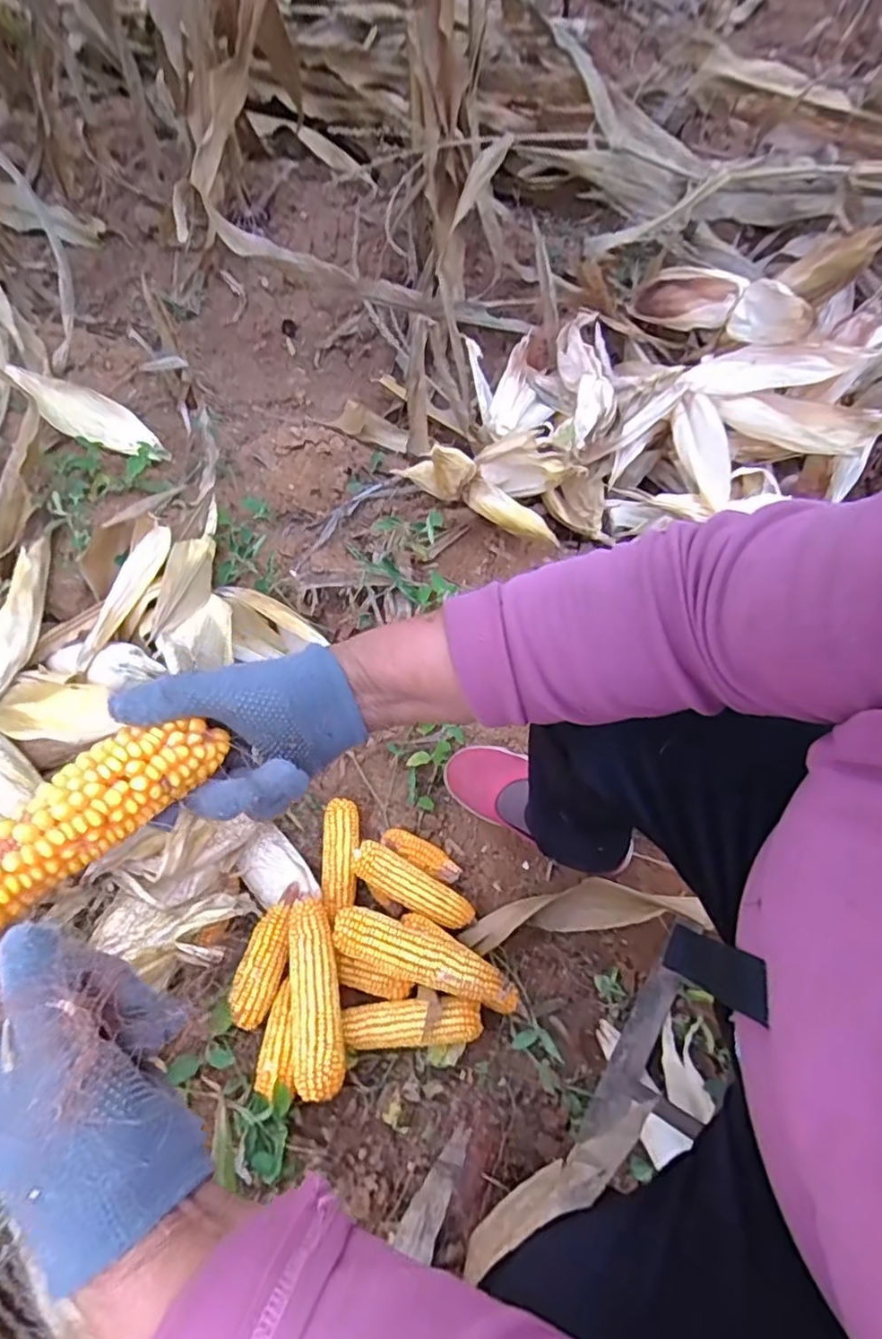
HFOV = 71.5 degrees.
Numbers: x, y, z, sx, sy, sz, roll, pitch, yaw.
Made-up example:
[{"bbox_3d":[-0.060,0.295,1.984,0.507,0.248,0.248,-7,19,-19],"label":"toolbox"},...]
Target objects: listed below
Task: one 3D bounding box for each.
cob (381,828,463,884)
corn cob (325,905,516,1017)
[{"bbox_3d":[-0.023,0.225,0.747,0.101,0.028,0.031,26,63,11],"label":"cob"},{"bbox_3d":[-0.012,0.310,0.657,0.211,0.055,0.052,17,61,6],"label":"corn cob"}]

